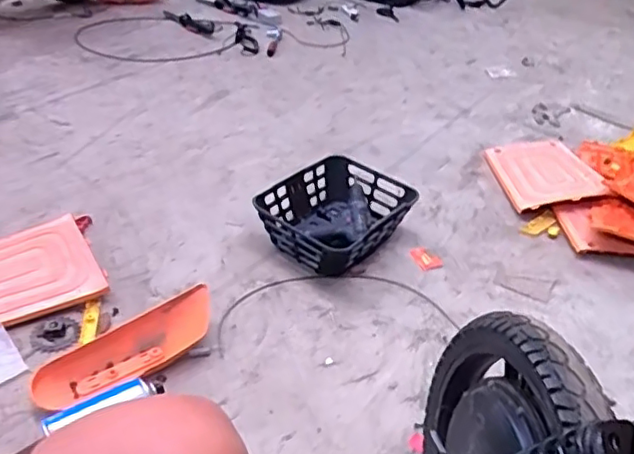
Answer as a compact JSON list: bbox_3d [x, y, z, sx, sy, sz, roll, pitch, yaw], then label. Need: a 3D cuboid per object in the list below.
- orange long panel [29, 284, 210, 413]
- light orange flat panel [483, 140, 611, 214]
[{"bbox_3d":[-0.322,0.218,1.051,0.335,0.061,0.100,-25,46,-37],"label":"orange long panel"},{"bbox_3d":[0.649,-0.161,1.725,0.263,0.022,0.327,-9,36,-1],"label":"light orange flat panel"}]

